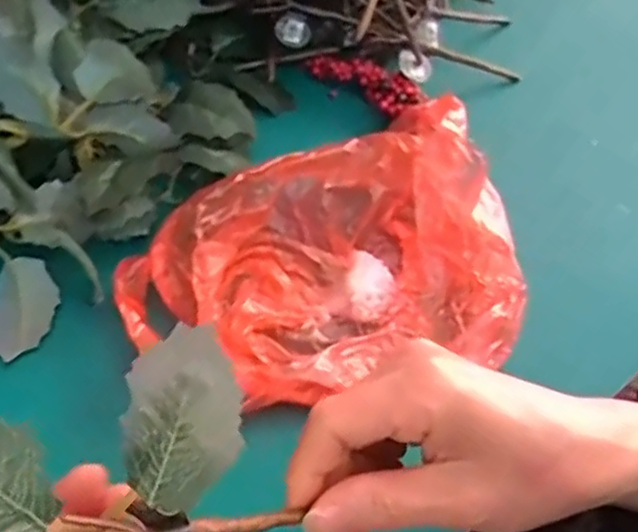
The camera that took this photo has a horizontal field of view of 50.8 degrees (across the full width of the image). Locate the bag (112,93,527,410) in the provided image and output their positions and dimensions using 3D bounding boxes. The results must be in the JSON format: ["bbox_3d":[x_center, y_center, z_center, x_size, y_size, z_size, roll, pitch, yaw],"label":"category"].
[{"bbox_3d":[0.002,-0.006,0.379,0.225,0.050,0.147,-13,60,-10],"label":"bag"}]

